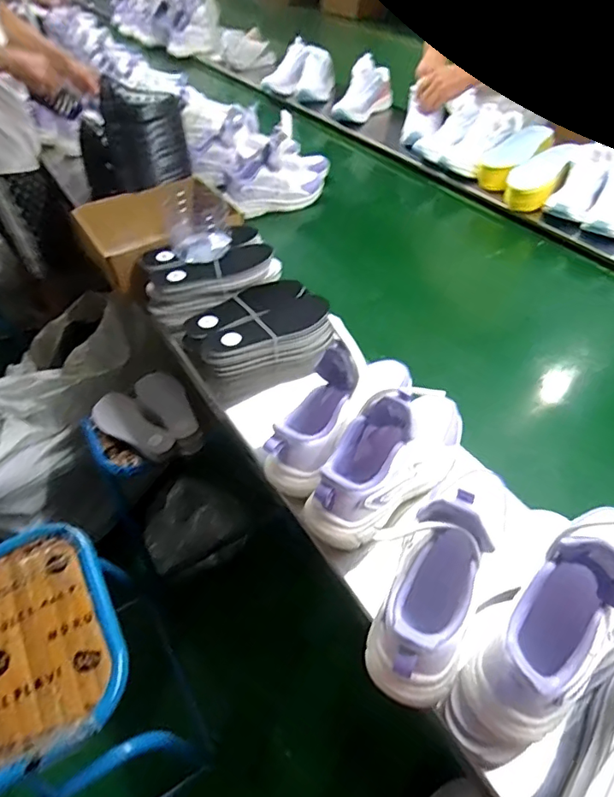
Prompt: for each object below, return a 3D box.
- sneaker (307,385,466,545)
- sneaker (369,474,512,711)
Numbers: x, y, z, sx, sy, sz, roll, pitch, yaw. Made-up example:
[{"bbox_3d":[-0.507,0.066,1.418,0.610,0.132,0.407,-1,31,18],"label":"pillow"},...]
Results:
[{"bbox_3d":[0.102,0.049,0.590,0.099,0.113,0.256,27,54,25],"label":"sneaker"},{"bbox_3d":[0.137,0.154,0.460,0.099,0.120,0.221,21,52,21],"label":"sneaker"}]

